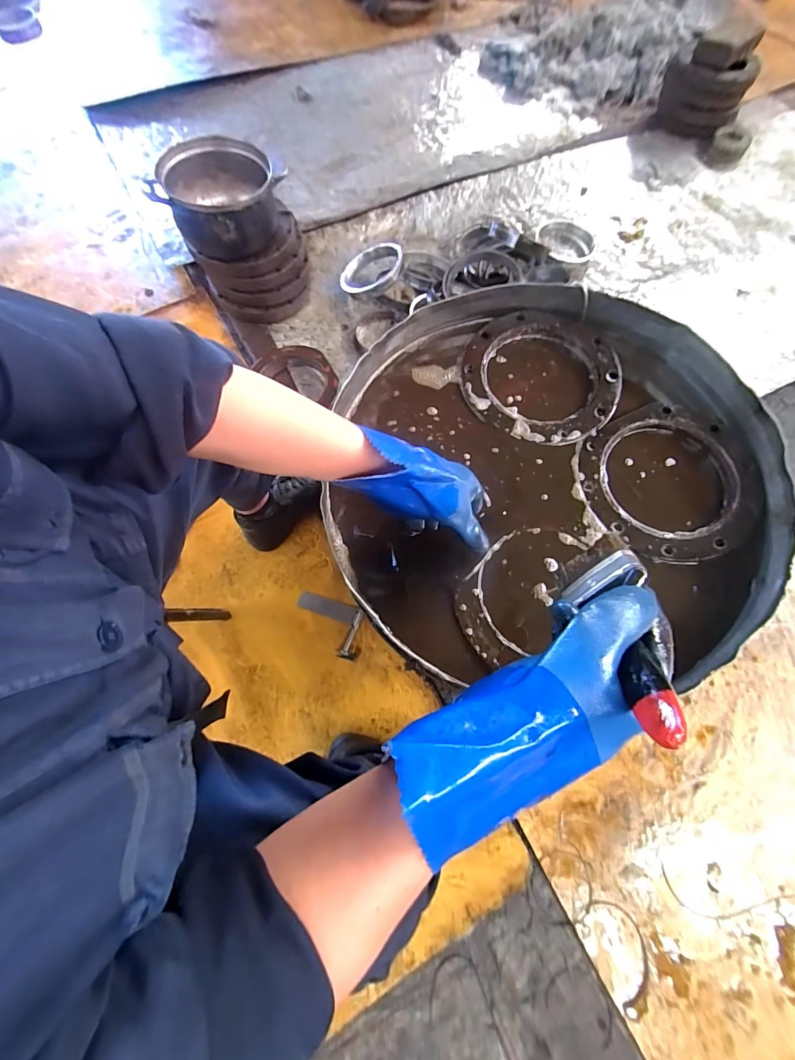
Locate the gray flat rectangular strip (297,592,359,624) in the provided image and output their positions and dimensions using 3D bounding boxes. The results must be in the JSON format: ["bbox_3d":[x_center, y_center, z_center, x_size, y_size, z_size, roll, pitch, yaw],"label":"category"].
[{"bbox_3d":[-0.144,0.160,0.832,0.127,0.004,0.035,15,72,11],"label":"gray flat rectangular strip"}]

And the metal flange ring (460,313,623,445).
[{"bbox_3d":[0.207,-0.225,0.582,0.219,0.026,0.212,0,70,0],"label":"metal flange ring"}]

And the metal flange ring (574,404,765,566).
[{"bbox_3d":[0.356,-0.064,0.523,0.216,0.022,0.212,0,70,0],"label":"metal flange ring"}]

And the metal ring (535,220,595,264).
[{"bbox_3d":[0.462,-0.803,1.116,0.150,0.031,0.147,0,70,0],"label":"metal ring"}]

